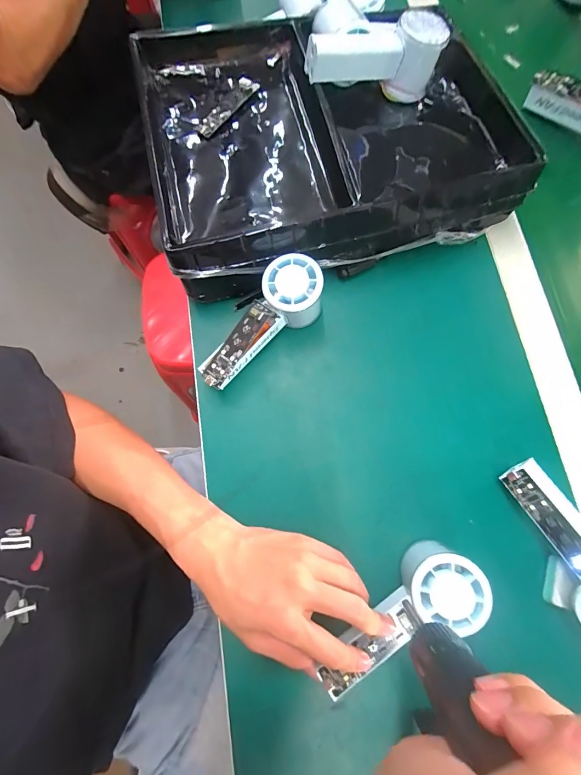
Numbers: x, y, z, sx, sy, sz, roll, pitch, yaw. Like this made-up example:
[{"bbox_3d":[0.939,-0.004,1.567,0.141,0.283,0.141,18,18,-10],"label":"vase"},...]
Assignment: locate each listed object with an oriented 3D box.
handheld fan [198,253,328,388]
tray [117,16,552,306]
[{"bbox_3d":[-0.033,-0.063,0.353,0.148,0.063,0.054,-39,78,-8],"label":"handheld fan"},{"bbox_3d":[0.047,-0.284,0.391,0.398,0.070,0.296,-17,76,-3],"label":"tray"}]

